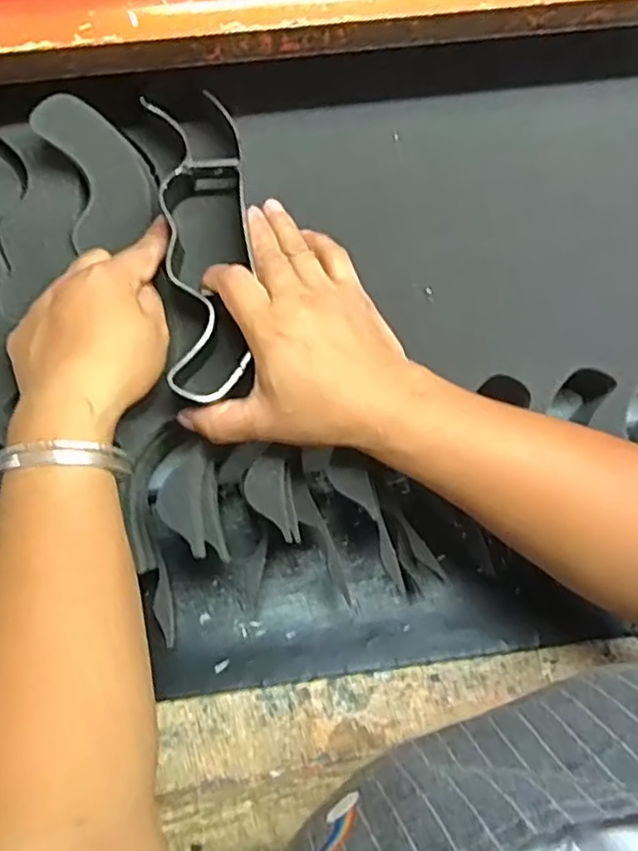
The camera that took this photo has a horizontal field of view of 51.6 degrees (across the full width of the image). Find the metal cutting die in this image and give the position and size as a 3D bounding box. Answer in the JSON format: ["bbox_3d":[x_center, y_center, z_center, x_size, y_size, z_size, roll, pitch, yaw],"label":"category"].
[{"bbox_3d":[-0.071,-0.104,0.405,0.058,0.049,0.185,-8,74,-1],"label":"metal cutting die"}]

